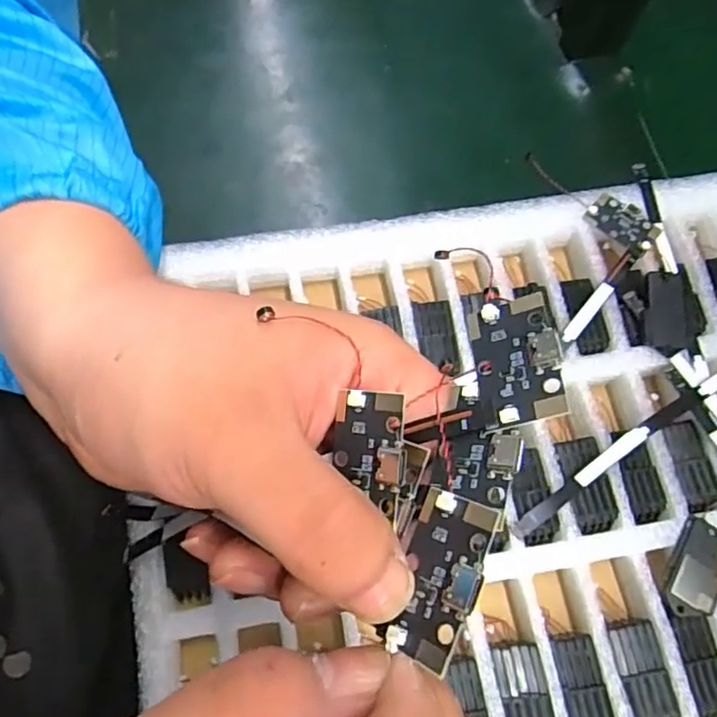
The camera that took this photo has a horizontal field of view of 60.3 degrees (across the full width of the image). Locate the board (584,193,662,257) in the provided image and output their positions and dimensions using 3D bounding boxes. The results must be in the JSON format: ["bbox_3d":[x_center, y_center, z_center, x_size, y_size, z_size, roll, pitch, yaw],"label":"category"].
[{"bbox_3d":[0.135,-0.069,0.314,0.036,0.005,0.022,44,75,10],"label":"board"}]

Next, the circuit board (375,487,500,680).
[{"bbox_3d":[0.017,0.047,0.136,0.023,0.004,0.035,7,71,47],"label":"circuit board"}]

